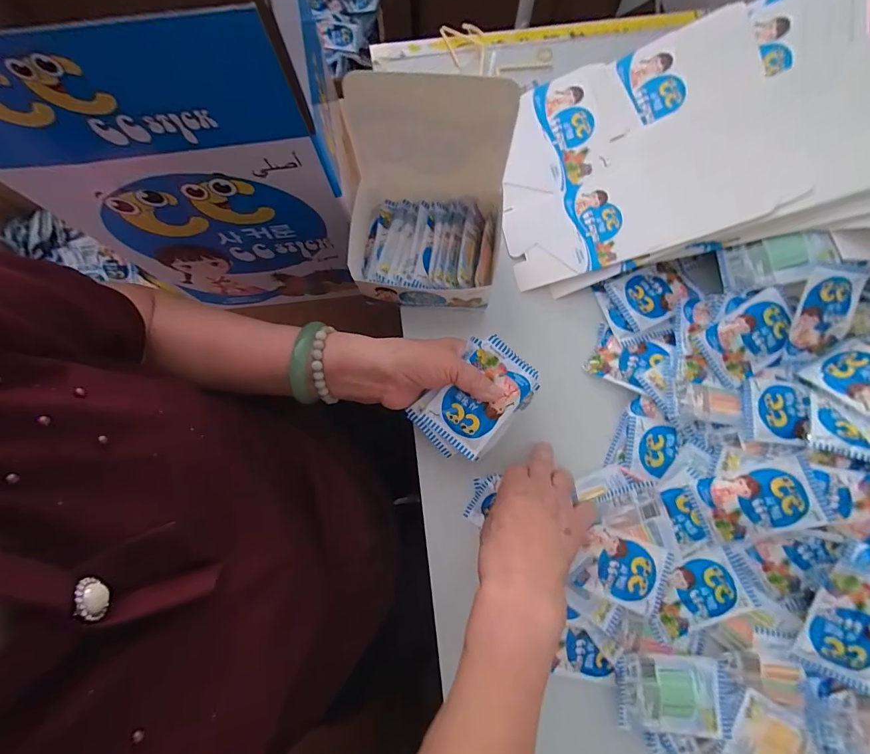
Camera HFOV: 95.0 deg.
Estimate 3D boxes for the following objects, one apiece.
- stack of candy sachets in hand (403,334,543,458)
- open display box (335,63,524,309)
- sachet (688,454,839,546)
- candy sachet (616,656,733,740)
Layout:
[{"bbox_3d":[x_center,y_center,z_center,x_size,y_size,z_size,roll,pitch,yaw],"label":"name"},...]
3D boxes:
[{"bbox_3d":[0.039,0.021,0.388,0.078,0.032,0.116,45,93,-2],"label":"stack of candy sachets in hand"},{"bbox_3d":[-0.013,-0.153,0.377,0.150,0.176,0.121,5,80,2],"label":"open display box"},{"bbox_3d":[0.307,0.119,0.377,0.100,0.010,0.065,-21,83,18],"label":"sachet"},{"bbox_3d":[0.224,0.299,0.371,0.102,0.011,0.063,1,80,1],"label":"candy sachet"}]

